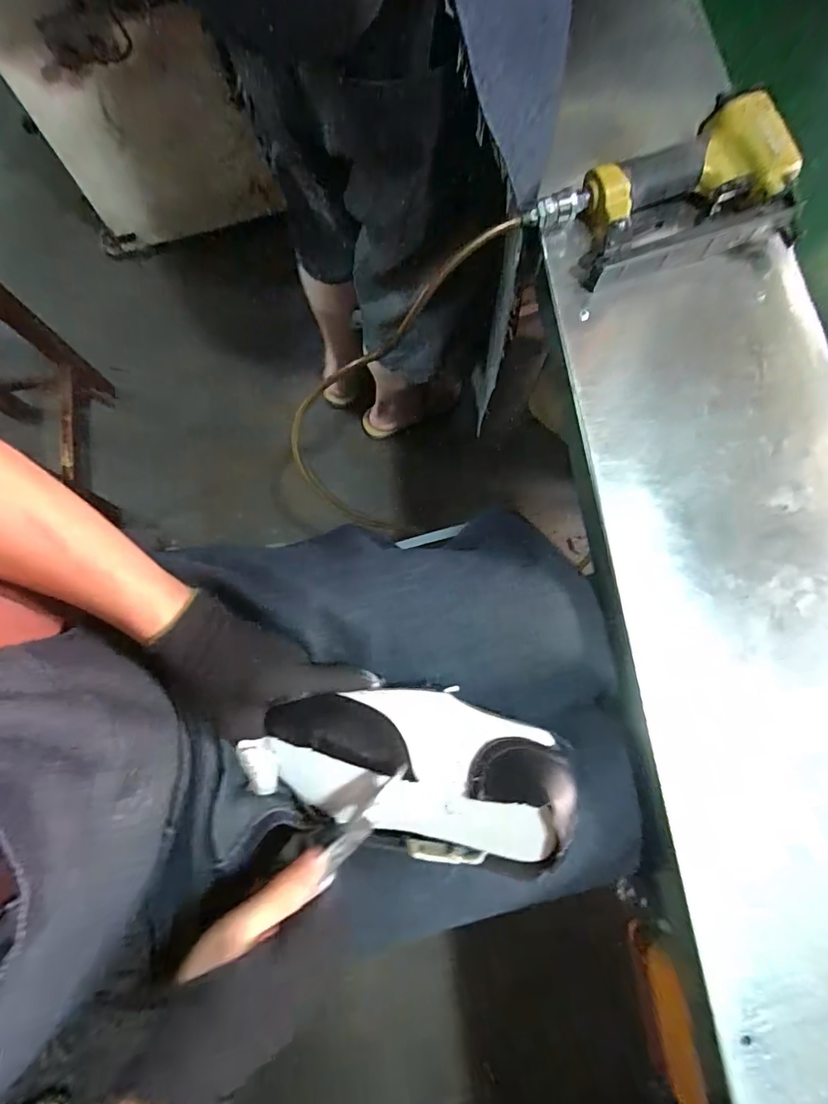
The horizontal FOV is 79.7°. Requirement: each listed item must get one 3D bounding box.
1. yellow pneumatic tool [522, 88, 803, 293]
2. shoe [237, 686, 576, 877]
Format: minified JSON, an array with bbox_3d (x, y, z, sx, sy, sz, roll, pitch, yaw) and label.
[{"bbox_3d":[0.220,-0.305,0.433,0.219,0.045,0.122,-22,76,-4],"label":"yellow pneumatic tool"},{"bbox_3d":[-0.005,0.155,0.356,0.224,0.075,0.107,4,76,16],"label":"shoe"}]

